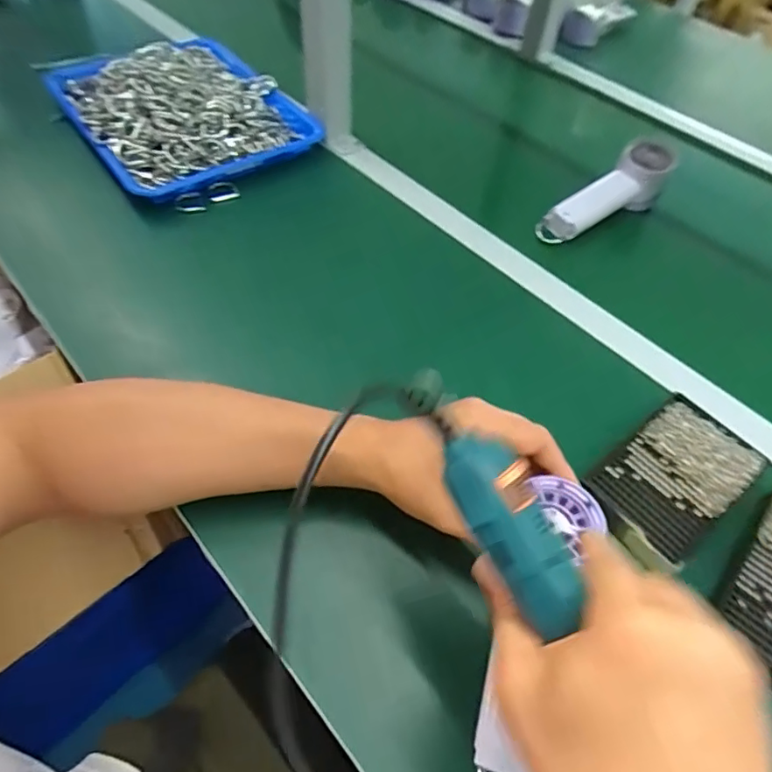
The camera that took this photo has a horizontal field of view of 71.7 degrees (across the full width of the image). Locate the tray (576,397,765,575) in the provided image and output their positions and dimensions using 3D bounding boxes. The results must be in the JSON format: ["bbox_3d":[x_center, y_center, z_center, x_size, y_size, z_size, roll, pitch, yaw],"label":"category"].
[{"bbox_3d":[0.227,0.072,0.422,0.145,0.008,0.085,-36,63,-19],"label":"tray"}]

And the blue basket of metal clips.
[{"bbox_3d":[-0.259,-0.365,0.681,0.257,0.053,0.327,-30,61,-23],"label":"blue basket of metal clips"}]

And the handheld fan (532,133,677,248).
[{"bbox_3d":[0.257,-0.226,0.636,0.178,0.071,0.054,-34,62,-9],"label":"handheld fan"}]

